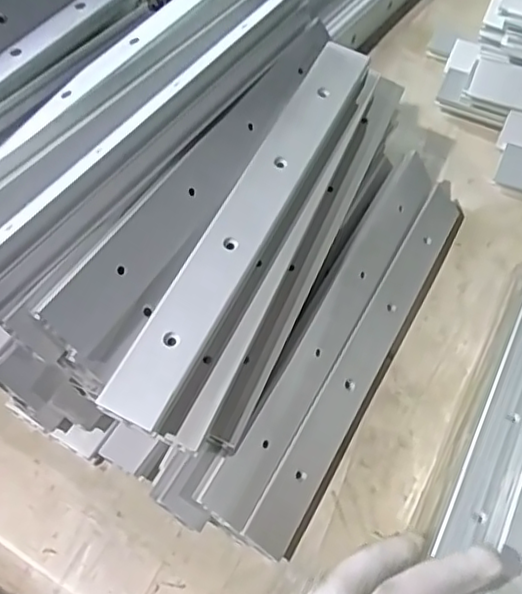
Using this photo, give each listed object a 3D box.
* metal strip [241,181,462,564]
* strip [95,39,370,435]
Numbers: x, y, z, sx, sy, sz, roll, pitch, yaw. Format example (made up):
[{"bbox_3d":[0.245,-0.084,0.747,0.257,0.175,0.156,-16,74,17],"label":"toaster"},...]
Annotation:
[{"bbox_3d":[0.067,0.029,0.378,0.034,0.004,0.263,47,61,-24],"label":"metal strip"},{"bbox_3d":[-0.004,-0.046,0.330,0.030,0.005,0.248,27,66,5],"label":"strip"}]

